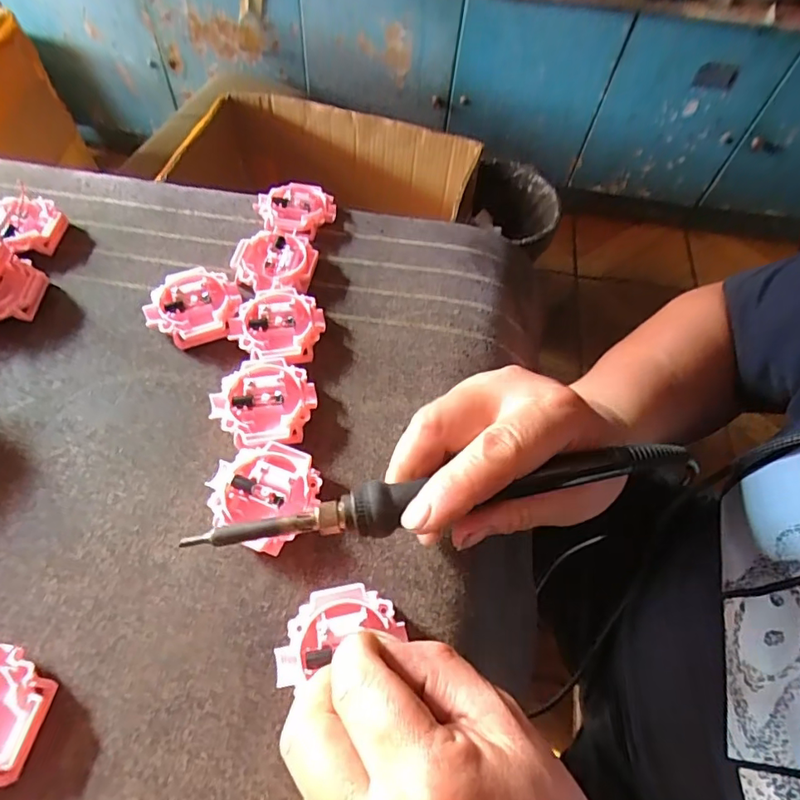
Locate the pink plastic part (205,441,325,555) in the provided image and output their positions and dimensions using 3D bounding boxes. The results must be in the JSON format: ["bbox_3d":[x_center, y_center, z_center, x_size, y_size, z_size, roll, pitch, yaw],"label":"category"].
[{"bbox_3d":[-0.068,0.047,0.260,0.051,0.014,0.051,2,60,-3],"label":"pink plastic part"}]

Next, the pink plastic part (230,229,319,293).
[{"bbox_3d":[-0.082,-0.090,0.342,0.052,0.015,0.049,2,60,-3],"label":"pink plastic part"}]

